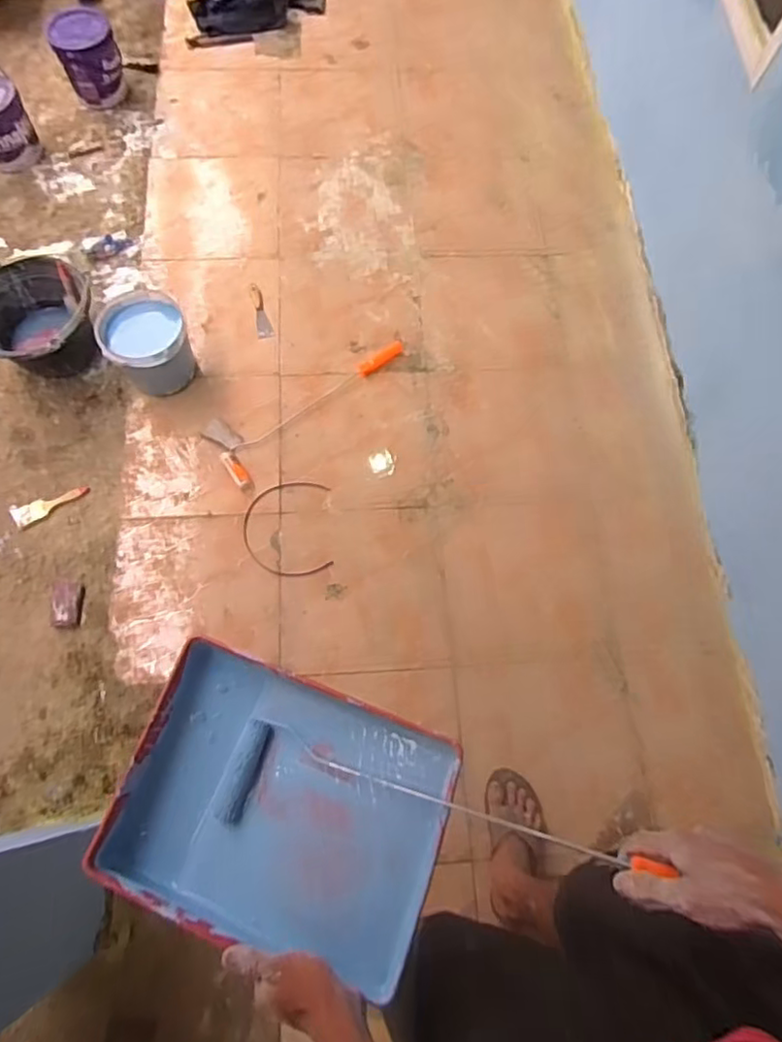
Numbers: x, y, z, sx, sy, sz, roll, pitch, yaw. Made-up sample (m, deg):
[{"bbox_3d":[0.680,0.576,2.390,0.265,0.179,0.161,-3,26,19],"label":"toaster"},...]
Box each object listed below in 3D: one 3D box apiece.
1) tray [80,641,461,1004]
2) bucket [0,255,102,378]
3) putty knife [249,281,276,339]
[{"bbox_3d":[-0.128,0.330,0.726,0.367,0.093,0.277,21,73,5],"label":"tray"},{"bbox_3d":[-0.913,-0.524,1.638,0.294,0.191,0.283,1,71,-2],"label":"bucket"},{"bbox_3d":[-0.368,-0.596,1.775,0.045,0.012,0.191,-12,73,-6],"label":"putty knife"}]

